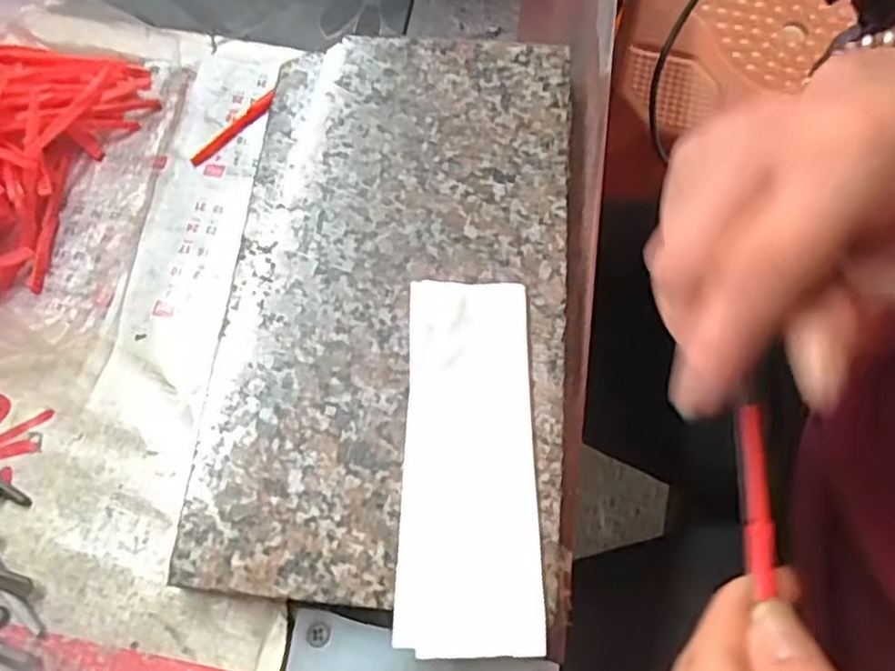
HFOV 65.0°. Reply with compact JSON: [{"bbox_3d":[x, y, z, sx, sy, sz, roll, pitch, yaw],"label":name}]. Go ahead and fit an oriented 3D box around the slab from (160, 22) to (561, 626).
[{"bbox_3d":[-0.021,-0.018,0.287,0.130,0.028,0.235,3,68,2],"label":"slab"}]

